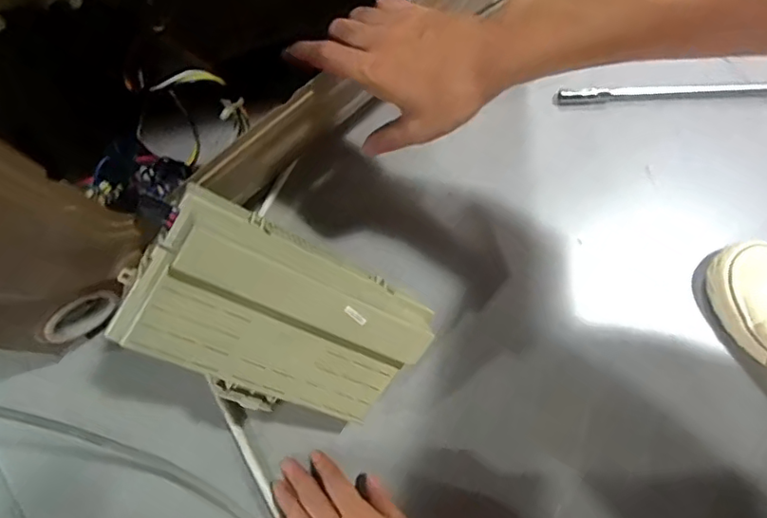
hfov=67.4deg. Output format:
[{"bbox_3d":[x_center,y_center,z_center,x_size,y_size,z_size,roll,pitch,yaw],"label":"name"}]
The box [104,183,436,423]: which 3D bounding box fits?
[{"bbox_3d":[-0.072,0.048,0.423,0.215,0.055,0.119,30,106,-29],"label":"box"}]

